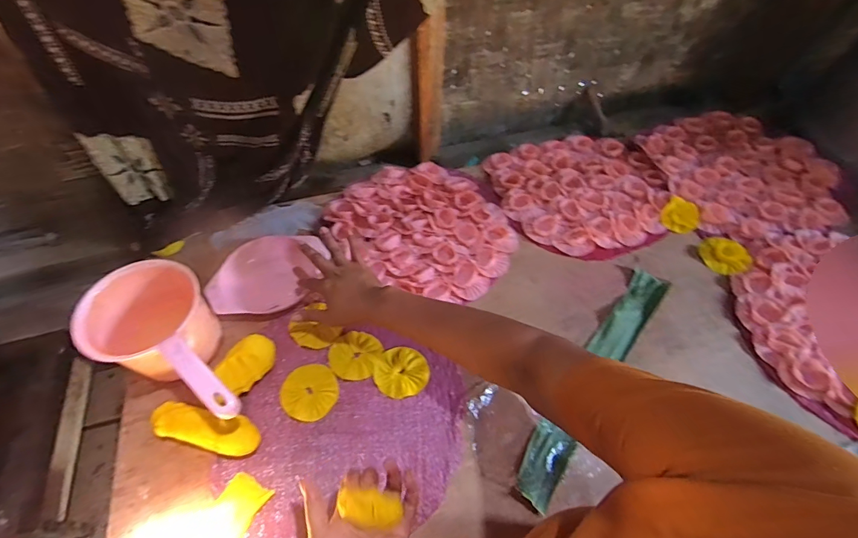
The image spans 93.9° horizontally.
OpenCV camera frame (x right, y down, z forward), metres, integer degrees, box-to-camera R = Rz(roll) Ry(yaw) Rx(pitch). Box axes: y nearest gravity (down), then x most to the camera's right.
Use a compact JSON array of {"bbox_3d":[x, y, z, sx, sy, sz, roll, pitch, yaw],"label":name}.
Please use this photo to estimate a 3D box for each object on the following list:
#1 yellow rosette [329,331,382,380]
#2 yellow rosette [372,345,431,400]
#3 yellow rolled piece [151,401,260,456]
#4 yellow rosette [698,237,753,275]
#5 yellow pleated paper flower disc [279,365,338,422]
[{"bbox_3d":[-0.111,0.126,0.596,0.071,0.005,0.074,0,59,-1],"label":"yellow rosette"},{"bbox_3d":[-0.040,0.151,0.588,0.078,0.004,0.074,0,59,-1],"label":"yellow rosette"},{"bbox_3d":[-0.287,0.206,0.515,0.142,0.043,0.047,10,59,6],"label":"yellow rolled piece"},{"bbox_3d":[0.528,-0.027,0.708,0.074,0.019,0.077,0,59,-1],"label":"yellow rosette"},{"bbox_3d":[-0.170,0.173,0.566,0.077,0.006,0.075,12,59,6],"label":"yellow pleated paper flower disc"}]

